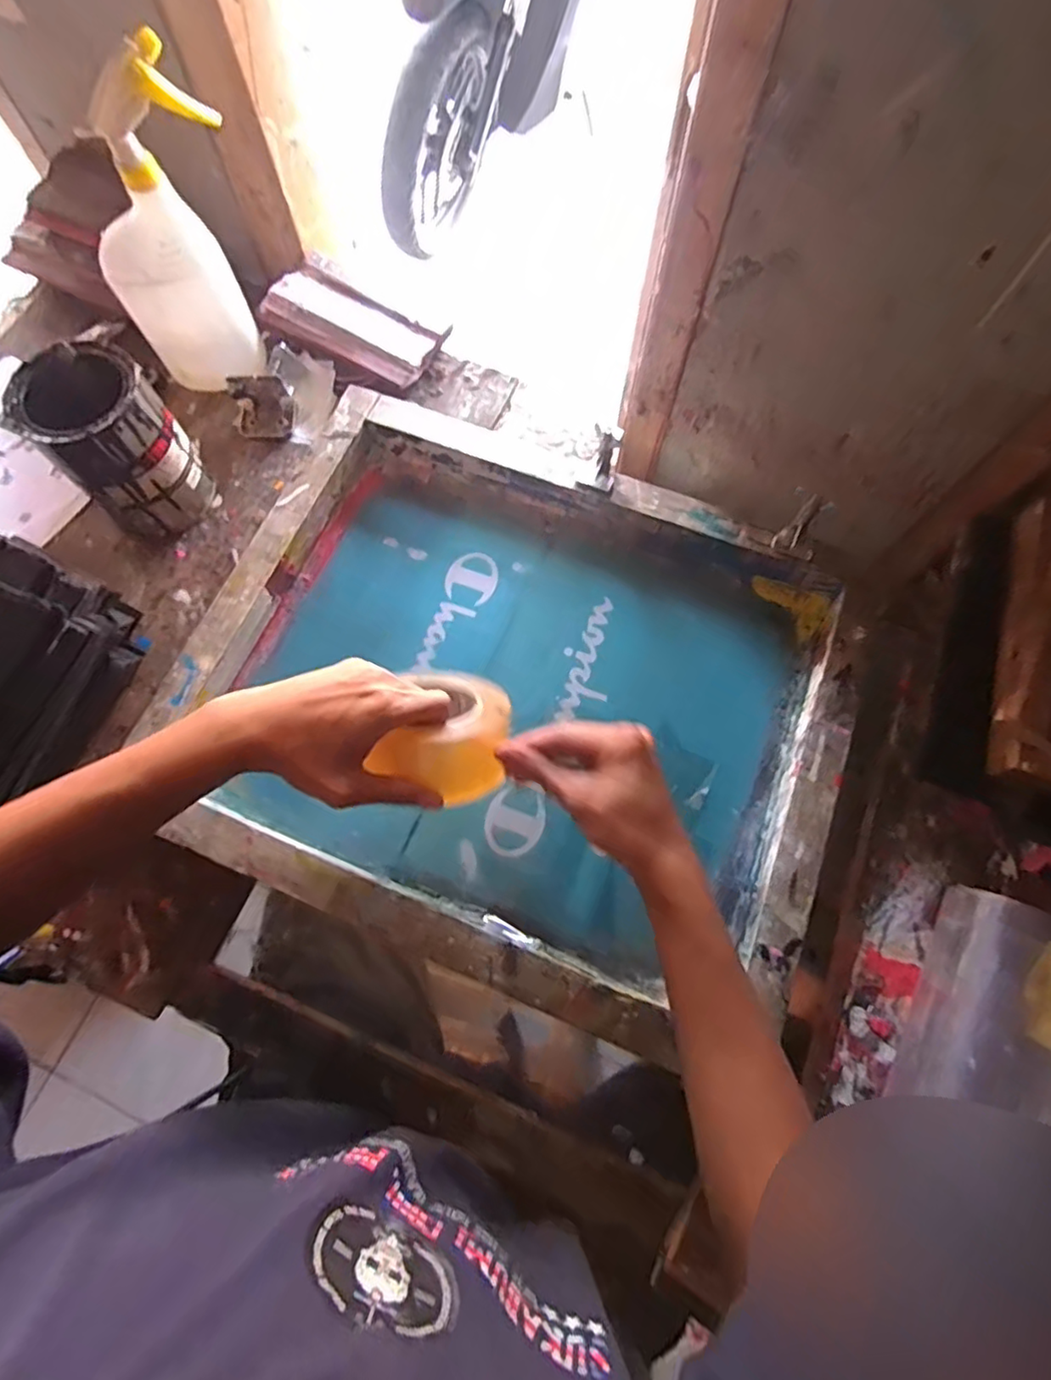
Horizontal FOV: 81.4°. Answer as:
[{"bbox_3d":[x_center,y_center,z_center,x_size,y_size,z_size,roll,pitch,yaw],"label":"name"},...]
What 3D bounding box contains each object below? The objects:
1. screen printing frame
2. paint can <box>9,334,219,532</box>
[{"bbox_3d":[-0.012,0.001,0.556,0.562,0.043,0.459,22,72,8],"label":"screen printing frame"},{"bbox_3d":[-0.378,-0.229,0.581,0.099,0.145,0.094,0,70,0],"label":"paint can"}]

